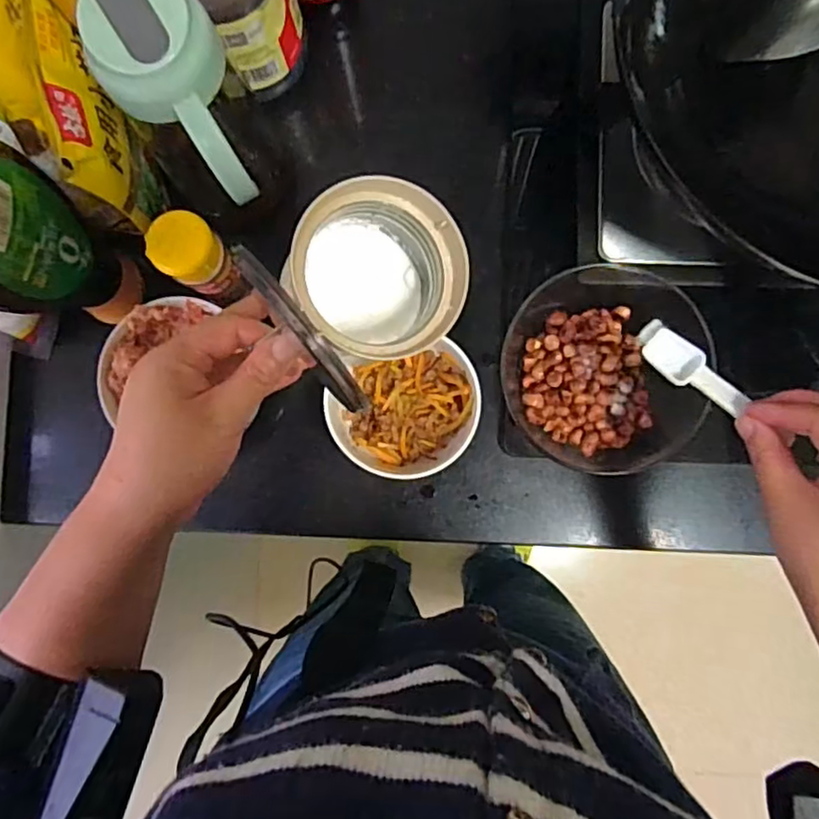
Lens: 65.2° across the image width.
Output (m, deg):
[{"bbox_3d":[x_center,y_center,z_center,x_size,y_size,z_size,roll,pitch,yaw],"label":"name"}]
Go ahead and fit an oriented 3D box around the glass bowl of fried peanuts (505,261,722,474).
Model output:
[{"bbox_3d":[0.134,-0.025,0.451,0.132,0.076,0.141,0,87,1],"label":"glass bowl of fried peanuts"}]

